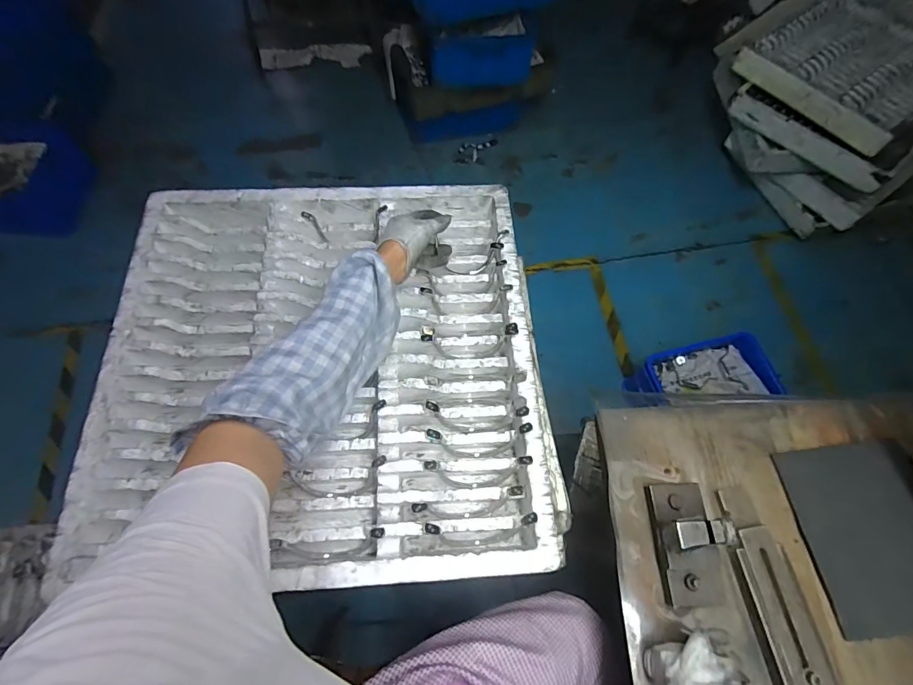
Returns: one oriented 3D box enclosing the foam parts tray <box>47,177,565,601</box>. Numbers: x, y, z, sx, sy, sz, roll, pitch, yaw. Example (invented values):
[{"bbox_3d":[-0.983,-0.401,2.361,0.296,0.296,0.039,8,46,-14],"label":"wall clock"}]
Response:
[{"bbox_3d":[-0.161,0.025,0.595,0.565,0.084,0.541,-3,64,-2],"label":"foam parts tray"}]

